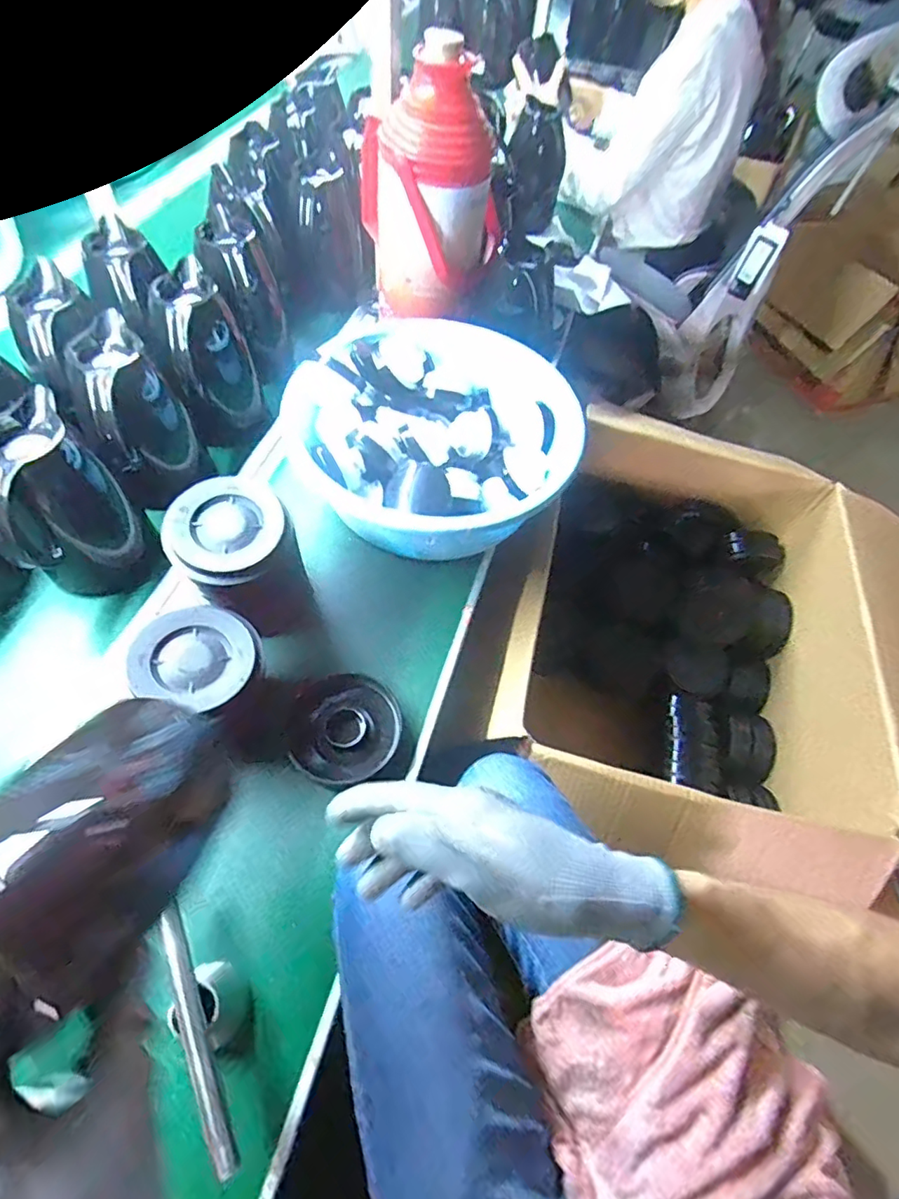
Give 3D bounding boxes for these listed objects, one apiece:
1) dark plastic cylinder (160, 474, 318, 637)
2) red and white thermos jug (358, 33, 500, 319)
[{"bbox_3d":[-0.227,-0.038,0.615,0.121,0.161,0.105,-30,66,-21],"label":"dark plastic cylinder"},{"bbox_3d":[-0.027,-0.554,0.760,0.196,0.271,0.151,3,59,-3],"label":"red and white thermos jug"}]

